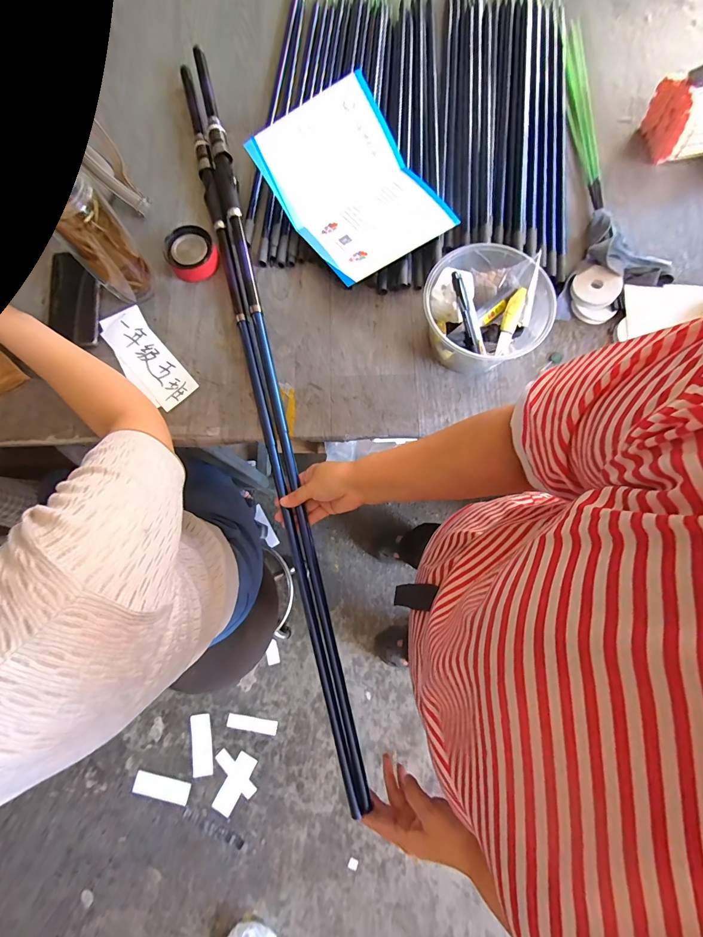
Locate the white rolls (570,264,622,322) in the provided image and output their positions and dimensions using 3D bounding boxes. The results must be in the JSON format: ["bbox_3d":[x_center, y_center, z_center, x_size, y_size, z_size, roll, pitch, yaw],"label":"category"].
[{"bbox_3d":[0.371,-0.266,0.557,0.066,0.028,0.075,6,79,2],"label":"white rolls"}]

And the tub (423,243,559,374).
[{"bbox_3d":[0.180,-0.210,0.506,0.160,0.098,0.153,0,79,1],"label":"tub"}]

